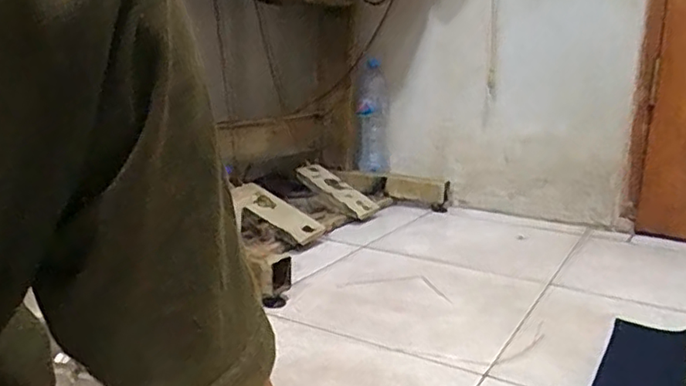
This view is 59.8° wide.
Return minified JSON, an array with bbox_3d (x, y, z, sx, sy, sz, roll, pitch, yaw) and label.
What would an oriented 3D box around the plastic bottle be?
[{"bbox_3d":[0.090,-0.210,1.800,0.107,0.340,0.092,3,12,7],"label":"plastic bottle"}]

